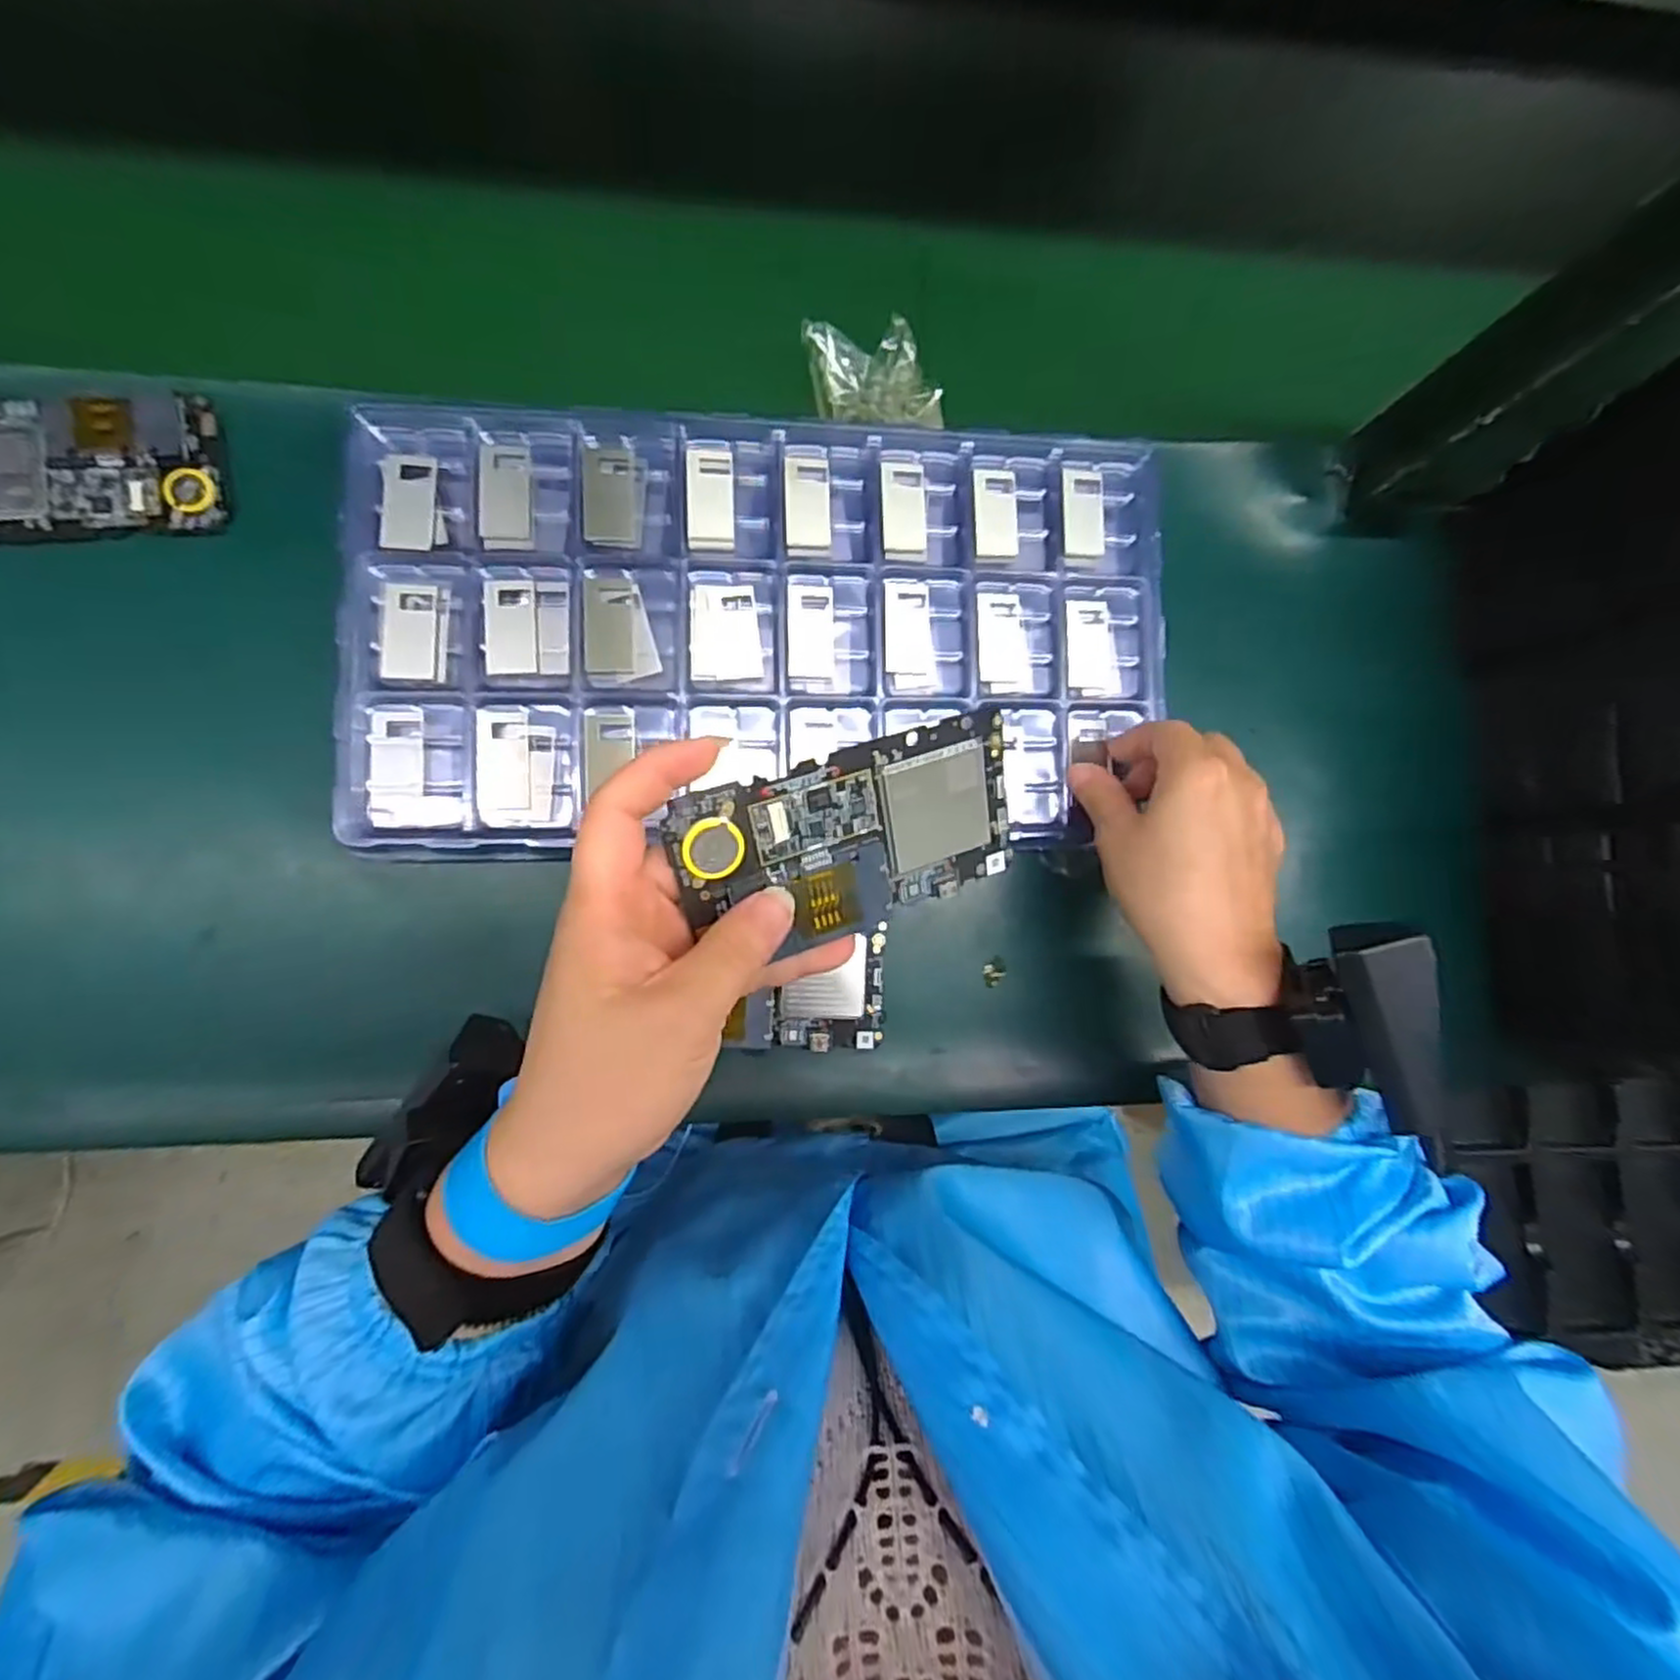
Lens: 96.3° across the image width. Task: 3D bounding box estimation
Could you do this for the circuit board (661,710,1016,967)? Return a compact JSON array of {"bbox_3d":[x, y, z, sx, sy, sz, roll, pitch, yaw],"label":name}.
[{"bbox_3d":[0.006,0.000,0.263,0.121,0.004,0.064,-19,114,-17],"label":"circuit board"}]

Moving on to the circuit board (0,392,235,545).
[{"bbox_3d":[-0.356,-0.174,0.351,0.125,0.008,0.065,-8,84,-8],"label":"circuit board"}]

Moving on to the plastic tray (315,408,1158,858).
[{"bbox_3d":[-0.029,-0.097,0.373,0.385,0.040,0.207,-1,83,-8],"label":"plastic tray"}]

